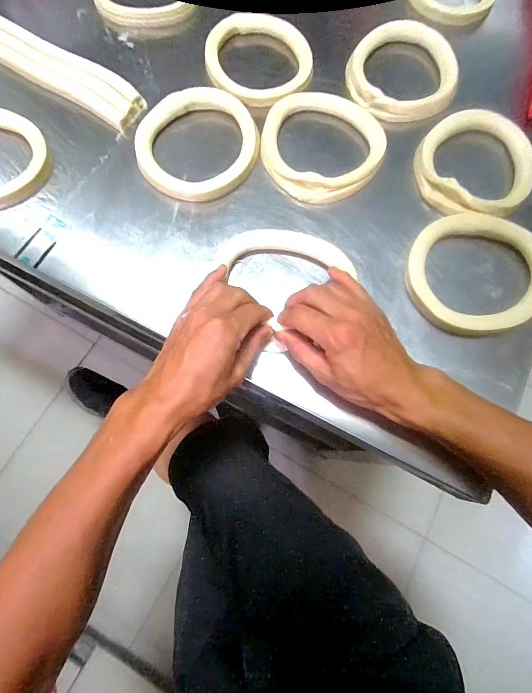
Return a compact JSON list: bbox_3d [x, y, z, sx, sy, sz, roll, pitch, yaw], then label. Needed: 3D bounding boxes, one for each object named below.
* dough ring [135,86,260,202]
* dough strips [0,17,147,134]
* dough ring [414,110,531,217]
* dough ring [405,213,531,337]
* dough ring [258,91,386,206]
[{"bbox_3d":[-0.082,-0.251,0.428,0.141,0.017,0.153,0,74,-1],"label":"dough ring"},{"bbox_3d":[-0.337,-0.399,0.463,0.401,0.016,0.074,32,76,7],"label":"dough strips"},{"bbox_3d":[0.248,-0.213,0.417,0.131,0.026,0.136,0,74,-1],"label":"dough ring"},{"bbox_3d":[0.231,-0.081,0.383,0.151,0.018,0.136,-18,75,-7],"label":"dough ring"},{"bbox_3d":[0.068,-0.247,0.427,0.142,0.019,0.145,0,74,-1],"label":"dough ring"}]

